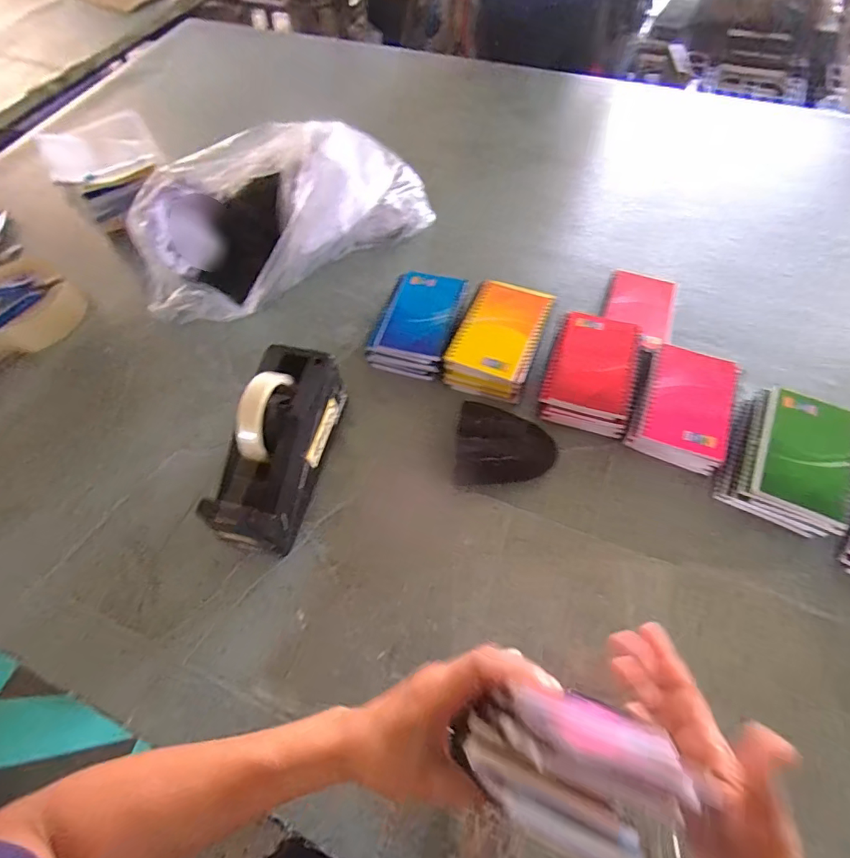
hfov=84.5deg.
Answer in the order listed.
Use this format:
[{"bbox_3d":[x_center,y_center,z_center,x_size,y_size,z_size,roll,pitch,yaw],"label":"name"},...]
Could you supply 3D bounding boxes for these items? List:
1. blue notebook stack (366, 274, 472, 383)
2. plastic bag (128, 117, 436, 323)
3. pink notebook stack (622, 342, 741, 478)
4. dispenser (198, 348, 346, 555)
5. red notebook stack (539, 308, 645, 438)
[{"bbox_3d":[-0.007,-0.131,0.598,0.098,0.043,0.142,18,64,12],"label":"blue notebook stack"},{"bbox_3d":[-0.207,-0.323,0.665,0.426,0.142,0.236,-34,65,-14],"label":"plastic bag"},{"bbox_3d":[0.280,-0.025,0.506,0.086,0.028,0.131,21,65,14],"label":"pink notebook stack"},{"bbox_3d":[-0.147,0.014,0.477,0.080,0.125,0.197,8,62,7],"label":"dispenser"},{"bbox_3d":[0.190,-0.067,0.536,0.092,0.032,0.141,15,63,11],"label":"red notebook stack"}]

